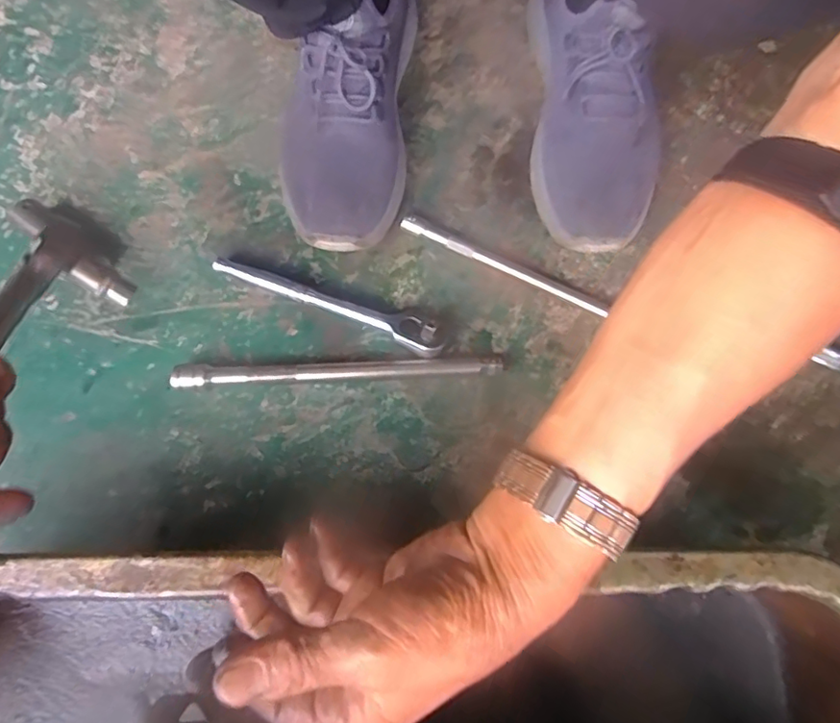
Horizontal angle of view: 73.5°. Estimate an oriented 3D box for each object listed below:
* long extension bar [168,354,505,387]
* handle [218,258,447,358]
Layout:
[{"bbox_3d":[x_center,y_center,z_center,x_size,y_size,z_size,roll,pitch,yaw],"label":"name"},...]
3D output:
[{"bbox_3d":[-0.062,0.008,0.437,0.249,0.020,0.017,-3,76,-2],"label":"long extension bar"},{"bbox_3d":[-0.071,-0.054,0.446,0.193,0.024,0.030,23,77,4],"label":"handle"}]

